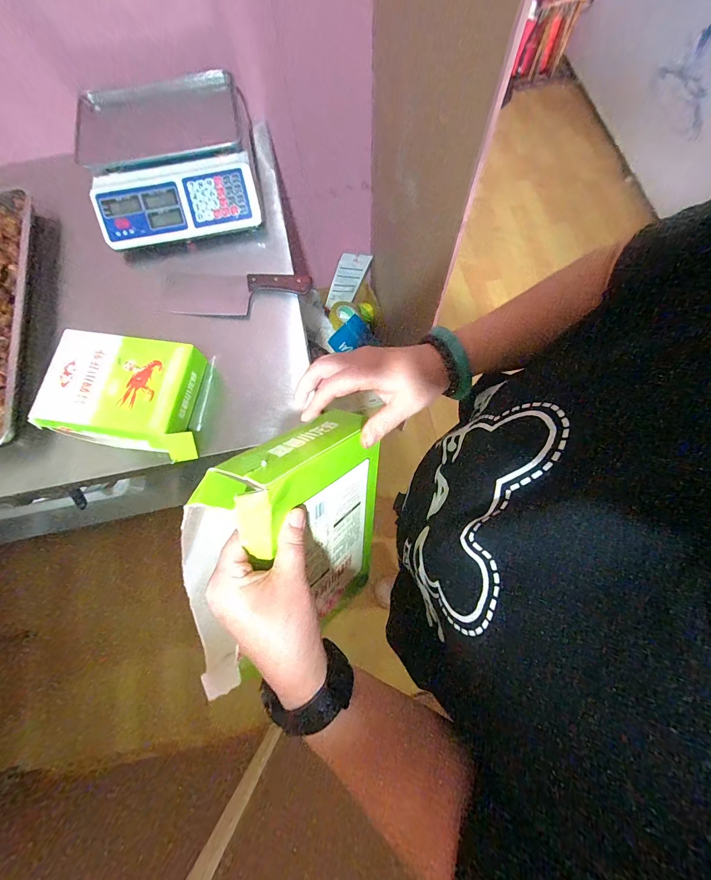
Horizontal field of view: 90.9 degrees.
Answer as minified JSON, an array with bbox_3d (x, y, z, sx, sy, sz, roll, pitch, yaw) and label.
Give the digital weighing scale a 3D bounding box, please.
[{"bbox_3d":[-0.366,-0.556,0.708,0.316,0.117,0.313,-10,72,-1],"label":"digital weighing scale"}]

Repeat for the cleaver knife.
[{"bbox_3d":[-0.236,-0.283,0.671,0.289,0.032,0.093,8,73,5],"label":"cleaver knife"}]

